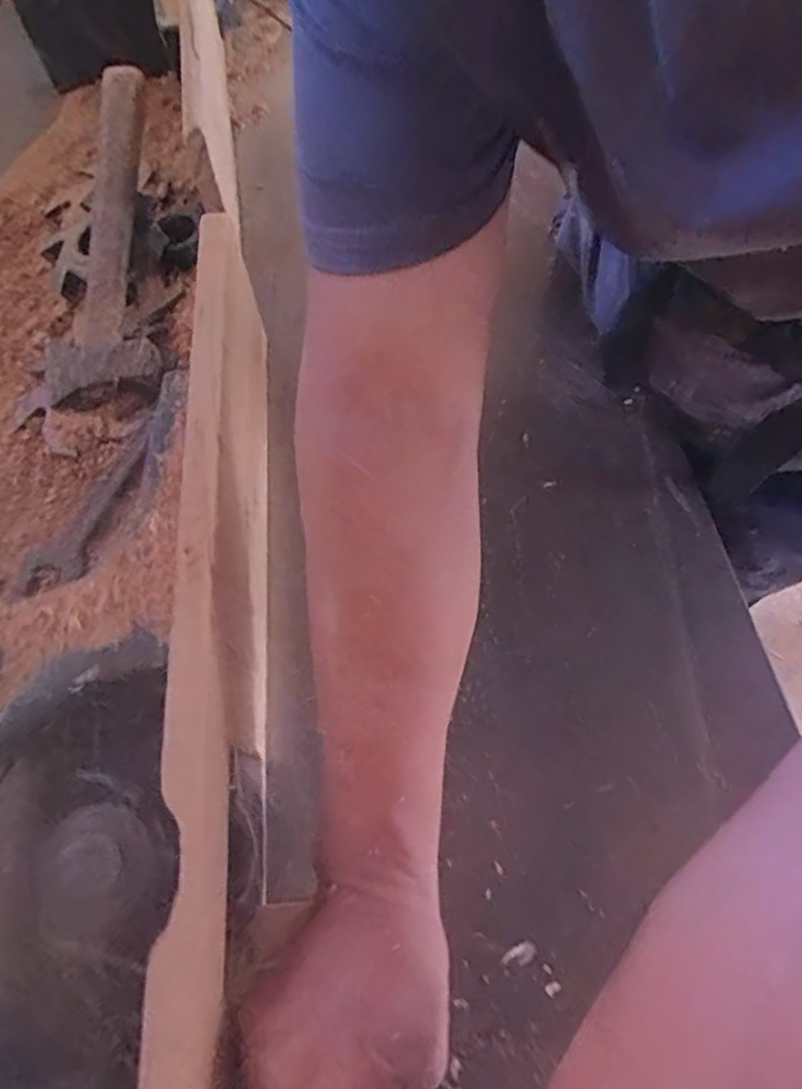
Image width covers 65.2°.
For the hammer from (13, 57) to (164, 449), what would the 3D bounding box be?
[{"bbox_3d":[-0.233,-0.242,0.516,0.104,0.051,0.306,5,83,3],"label":"hammer"}]

